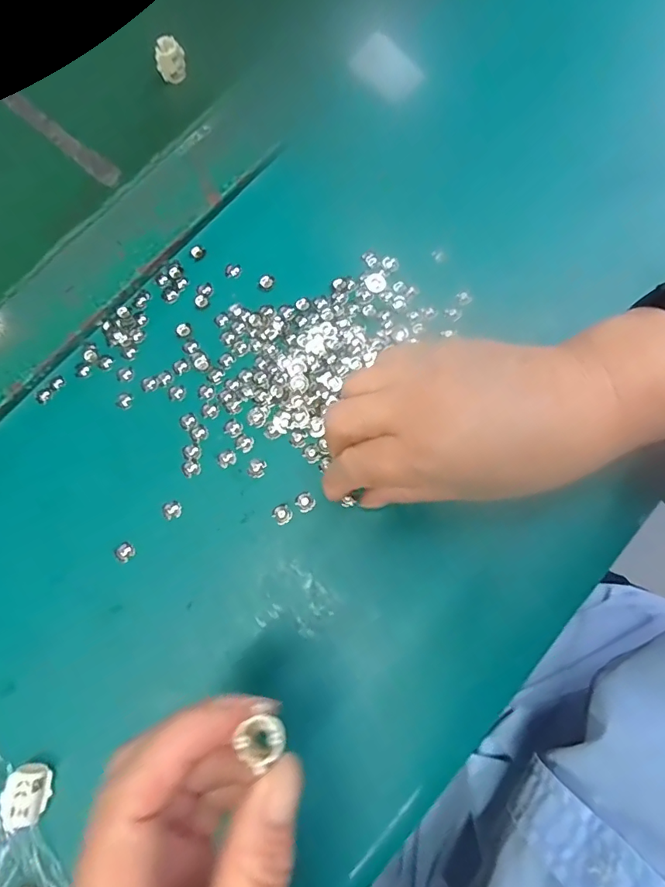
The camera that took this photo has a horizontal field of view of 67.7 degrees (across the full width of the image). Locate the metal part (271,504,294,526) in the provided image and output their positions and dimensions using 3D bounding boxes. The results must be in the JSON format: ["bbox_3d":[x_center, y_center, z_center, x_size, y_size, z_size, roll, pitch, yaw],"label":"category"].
[{"bbox_3d":[-0.027,0.038,0.265,0.010,0.004,0.011,0,75,2],"label":"metal part"}]

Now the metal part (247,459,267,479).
[{"bbox_3d":[-0.042,0.013,0.272,0.010,0.004,0.010,0,75,2],"label":"metal part"}]

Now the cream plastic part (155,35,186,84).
[{"bbox_3d":[-0.108,-0.255,0.332,0.014,0.022,0.014,17,76,6],"label":"cream plastic part"}]

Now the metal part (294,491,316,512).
[{"bbox_3d":[-0.015,0.031,0.266,0.010,0.004,0.011,-33,77,-7],"label":"metal part"}]

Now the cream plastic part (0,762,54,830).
[{"bbox_3d":[-0.143,0.165,0.232,0.015,0.016,0.024,8,76,4],"label":"cream plastic part"}]

